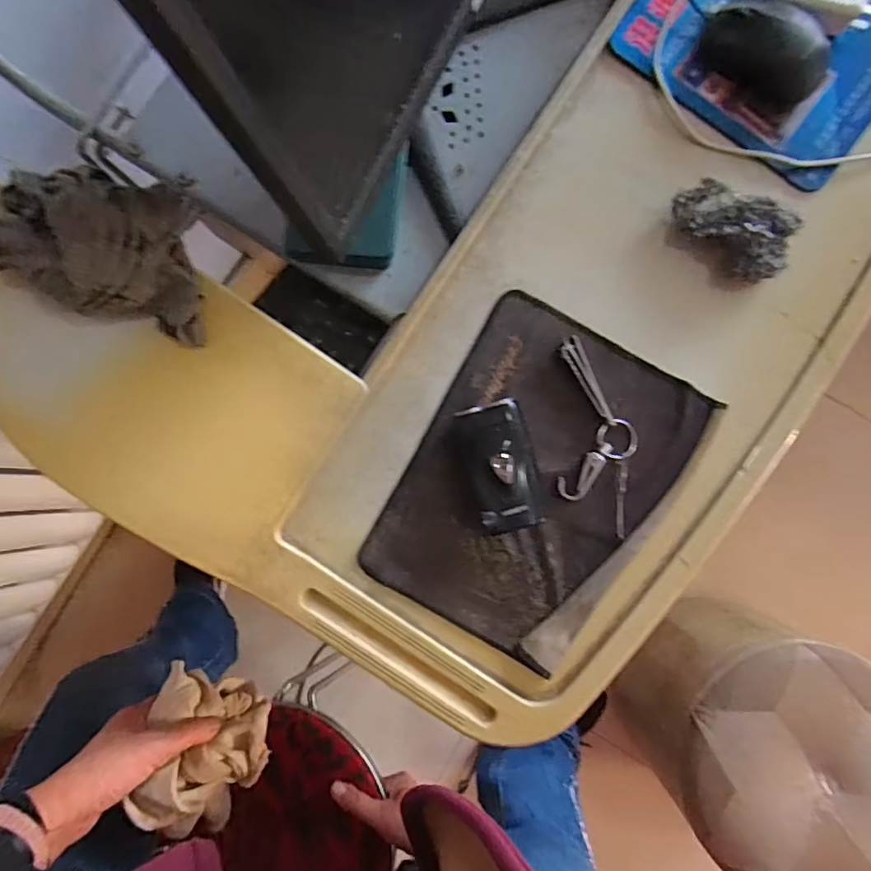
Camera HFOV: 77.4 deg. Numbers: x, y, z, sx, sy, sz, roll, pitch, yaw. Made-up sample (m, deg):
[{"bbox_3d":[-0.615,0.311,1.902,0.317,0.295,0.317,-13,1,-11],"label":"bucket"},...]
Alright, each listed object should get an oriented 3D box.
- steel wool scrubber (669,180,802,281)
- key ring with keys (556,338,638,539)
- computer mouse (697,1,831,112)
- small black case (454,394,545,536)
[{"bbox_3d":[0.227,-0.159,0.405,0.060,0.037,0.093,-45,88,-3],"label":"steel wool scrubber"},{"bbox_3d":[0.122,0.000,0.406,0.058,0.014,0.142,2,86,0],"label":"key ring with keys"},{"bbox_3d":[0.252,-0.296,0.415,0.093,0.031,0.052,37,87,2],"label":"computer mouse"},{"bbox_3d":[0.048,0.022,0.393,0.047,0.031,0.090,-13,87,-1],"label":"small black case"}]

